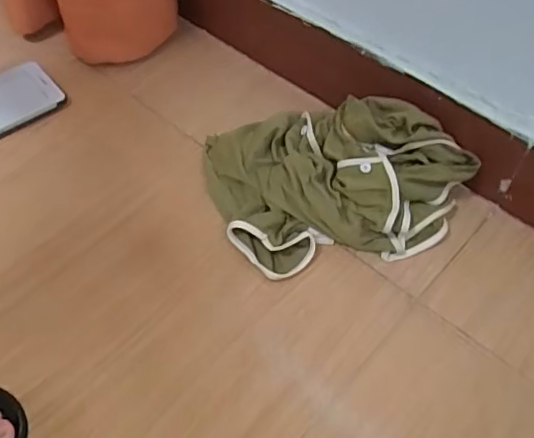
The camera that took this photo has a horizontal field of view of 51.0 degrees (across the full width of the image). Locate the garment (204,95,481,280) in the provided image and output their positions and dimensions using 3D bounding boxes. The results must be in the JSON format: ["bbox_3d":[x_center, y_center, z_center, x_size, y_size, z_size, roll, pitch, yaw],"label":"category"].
[{"bbox_3d":[0.081,-0.057,0.655,0.283,0.078,0.221,-14,55,-11],"label":"garment"}]

